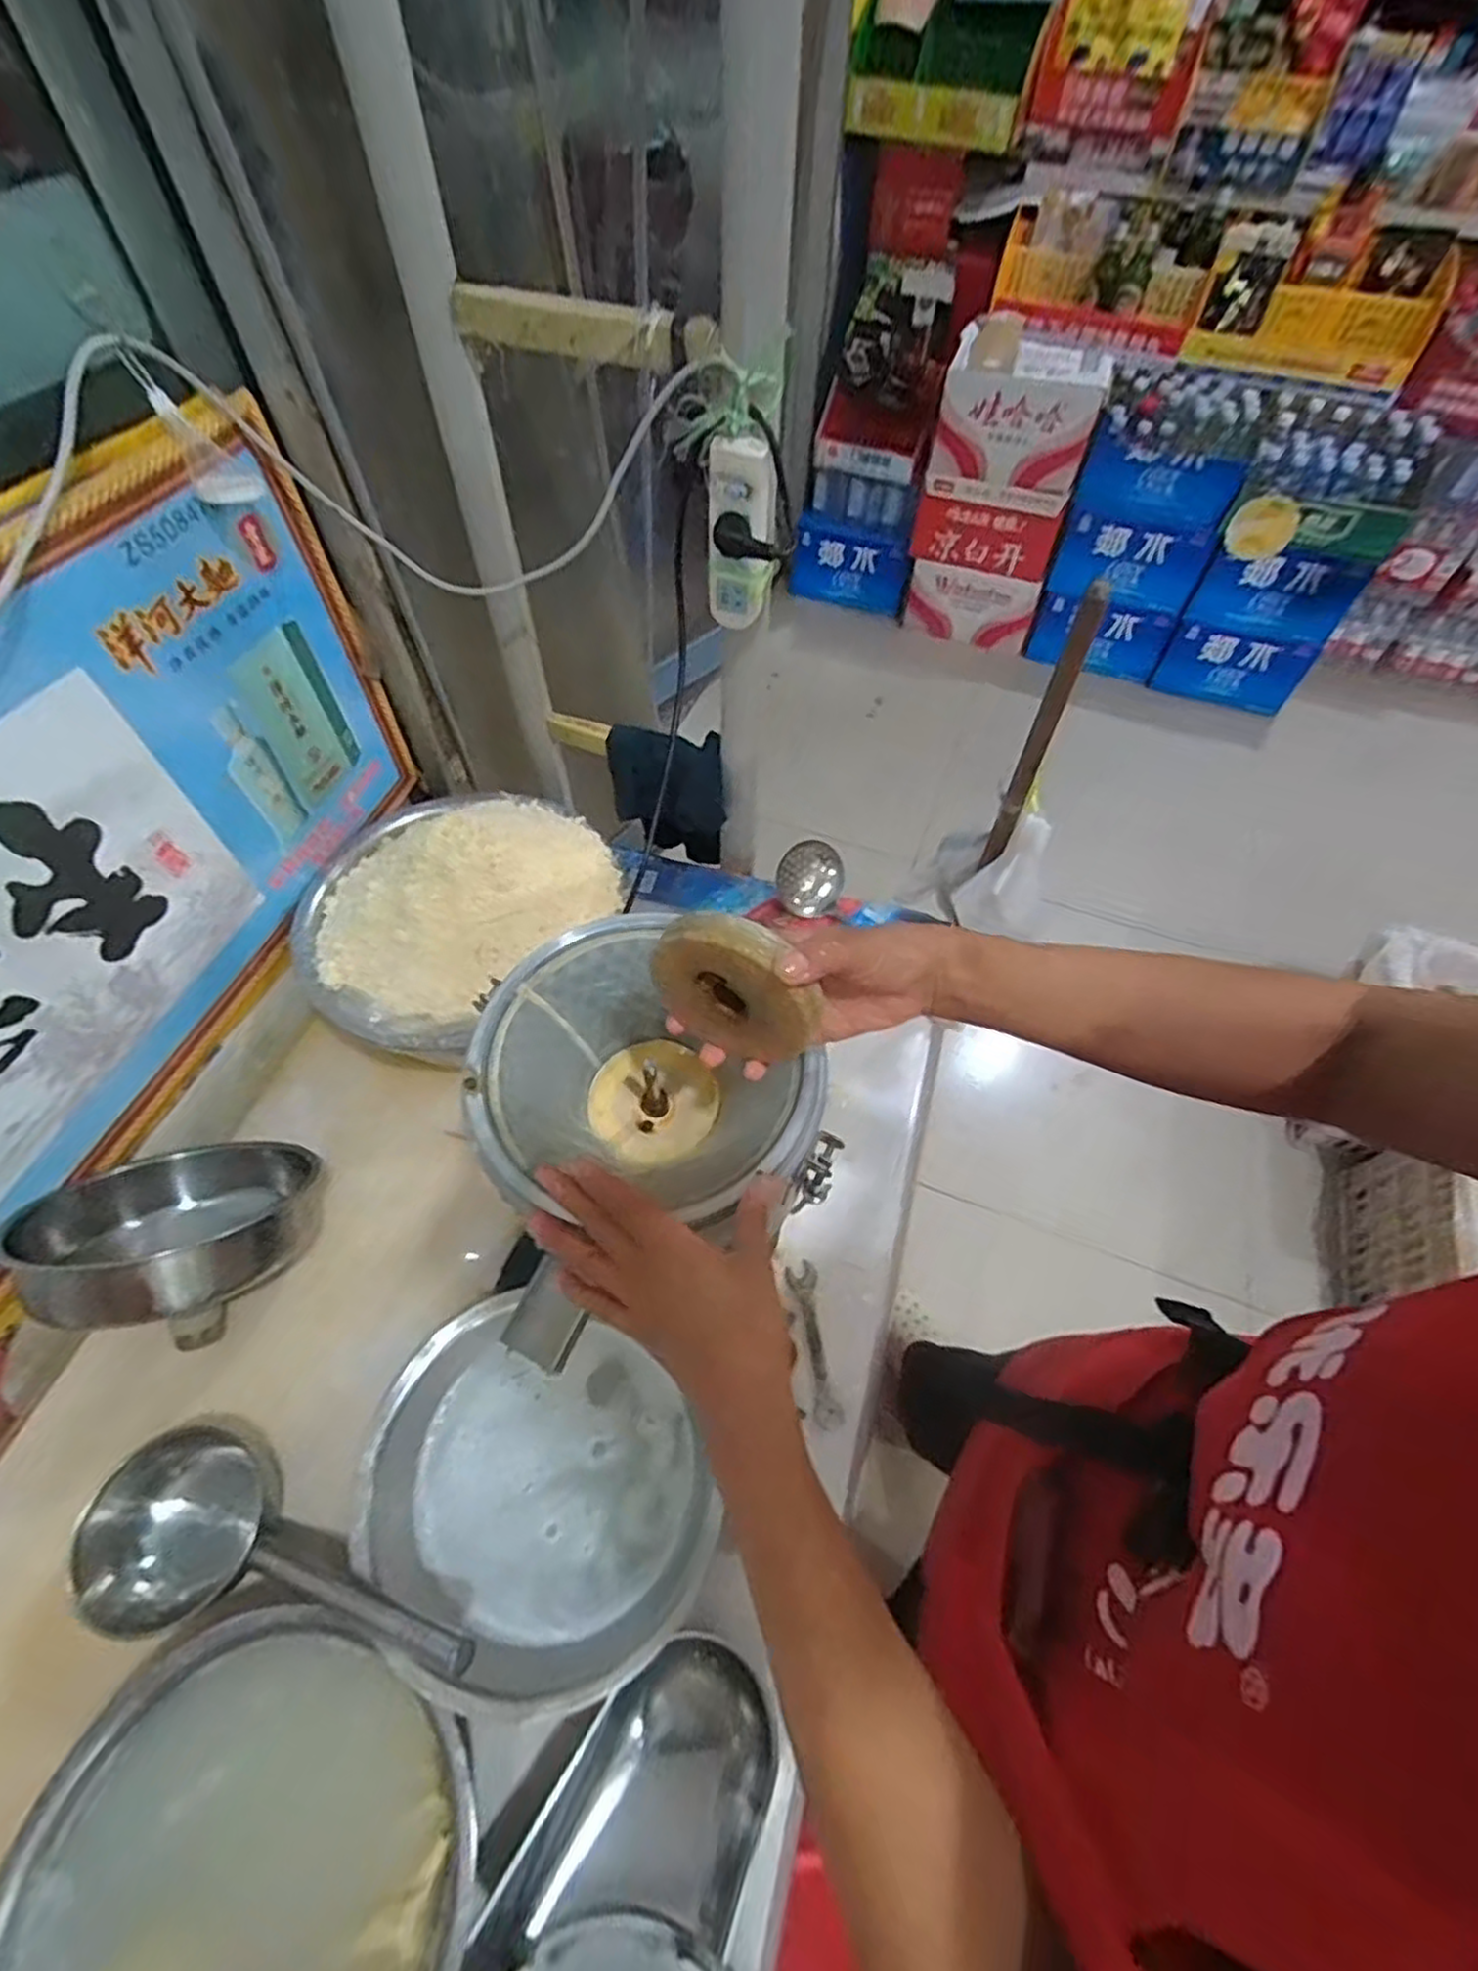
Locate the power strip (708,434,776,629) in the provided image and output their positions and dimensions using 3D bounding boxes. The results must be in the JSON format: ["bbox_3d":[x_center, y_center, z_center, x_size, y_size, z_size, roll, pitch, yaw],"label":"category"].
[{"bbox_3d":[0.002,-0.427,0.722,0.062,0.169,0.026,6,57,2],"label":"power strip"}]

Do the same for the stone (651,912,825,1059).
[{"bbox_3d":[-0.002,0.000,0.424,0.094,0.091,0.023,22,59,12],"label":"stone"}]

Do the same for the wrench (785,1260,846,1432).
[{"bbox_3d":[0.082,0.379,0.793,0.029,0.007,0.162,-7,57,-6],"label":"wrench"}]

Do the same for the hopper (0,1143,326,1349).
[{"bbox_3d":[-0.561,0.283,0.774,0.210,0.163,0.267,13,17,39],"label":"hopper"}]

